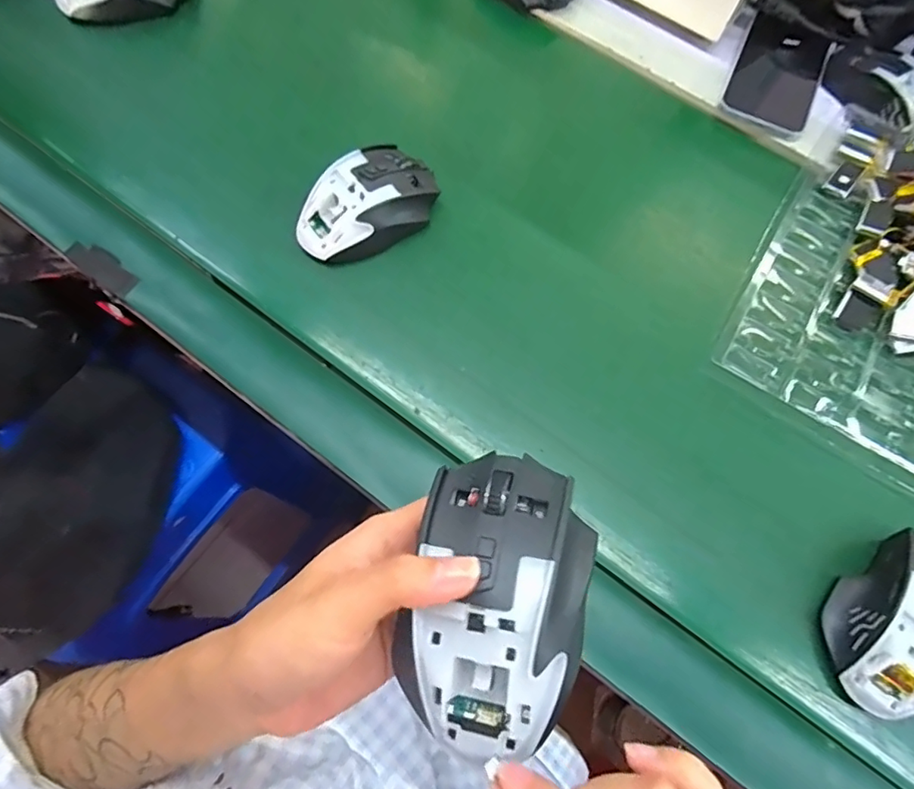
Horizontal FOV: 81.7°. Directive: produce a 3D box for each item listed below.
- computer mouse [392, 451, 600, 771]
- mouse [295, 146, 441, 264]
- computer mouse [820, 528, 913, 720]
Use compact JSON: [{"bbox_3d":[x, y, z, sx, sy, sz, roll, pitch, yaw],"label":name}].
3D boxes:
[{"bbox_3d":[0.016,0.079,0.207,0.067,0.035,0.108,13,65,4],"label":"computer mouse"},{"bbox_3d":[-0.069,-0.145,0.404,0.110,0.039,0.062,-40,73,-18],"label":"mouse"},{"bbox_3d":[0.270,0.135,0.318,0.067,0.038,0.108,41,70,15],"label":"computer mouse"}]

